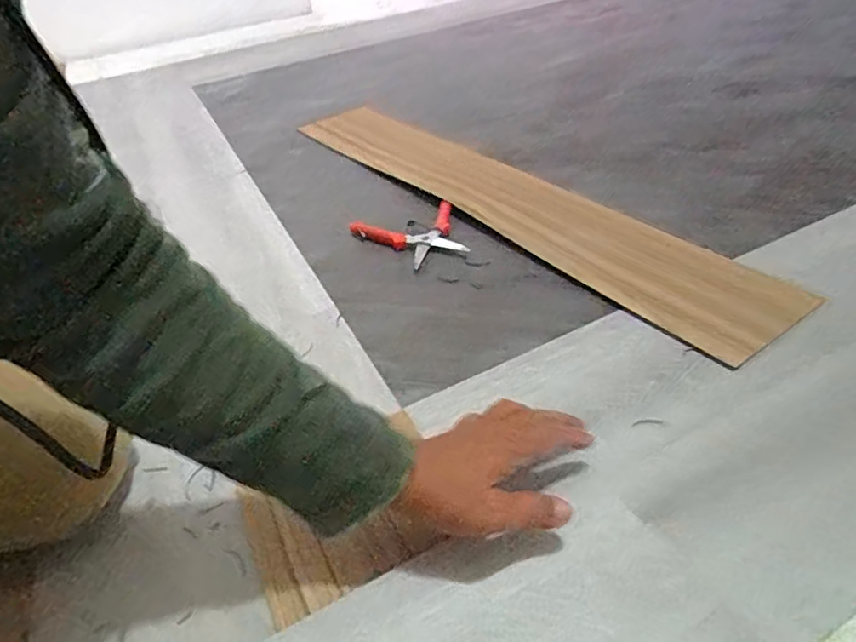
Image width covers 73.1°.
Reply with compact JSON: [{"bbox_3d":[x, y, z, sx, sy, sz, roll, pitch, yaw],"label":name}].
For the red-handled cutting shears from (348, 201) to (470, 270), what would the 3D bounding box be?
[{"bbox_3d":[-0.022,-0.108,0.740,0.133,0.015,0.118,-16,40,-10],"label":"red-handled cutting shears"}]

